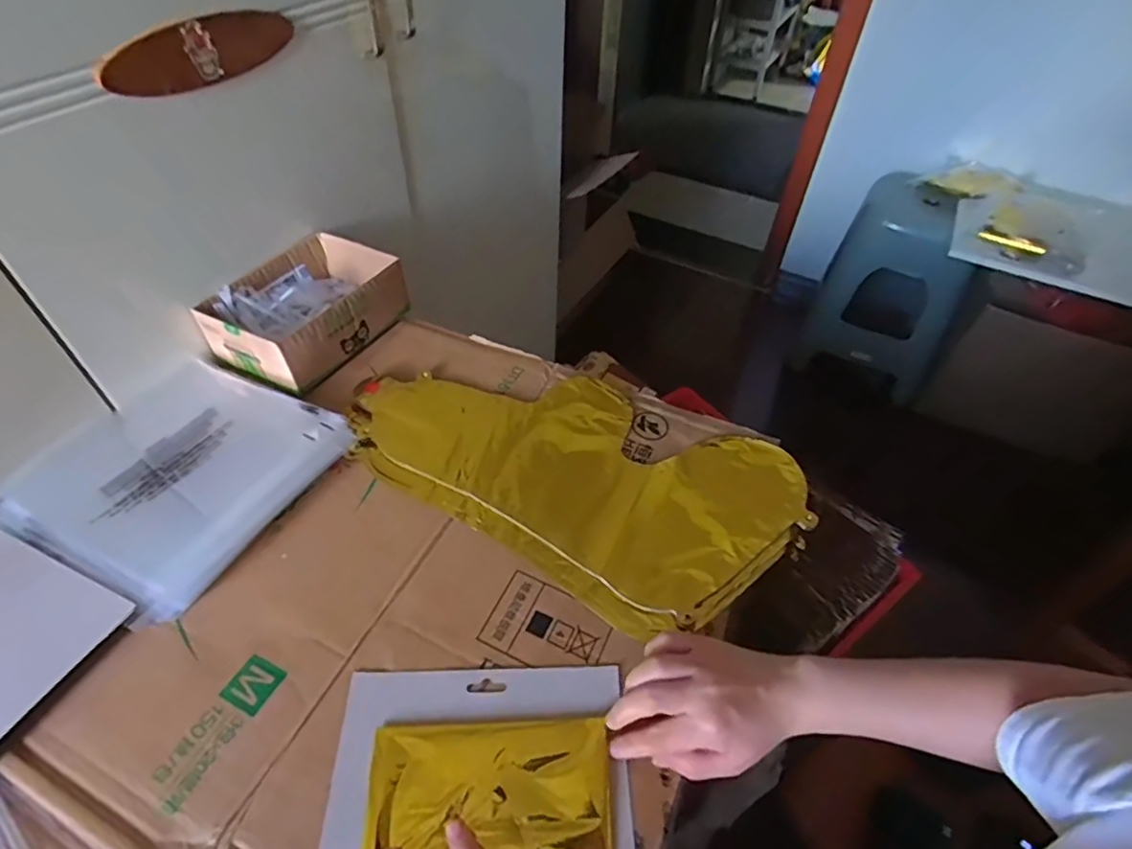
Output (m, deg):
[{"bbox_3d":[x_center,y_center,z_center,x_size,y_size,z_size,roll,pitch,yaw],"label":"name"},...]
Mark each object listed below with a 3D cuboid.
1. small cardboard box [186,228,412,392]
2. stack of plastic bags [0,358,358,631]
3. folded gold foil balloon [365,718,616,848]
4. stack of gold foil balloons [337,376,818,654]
[{"bbox_3d":[-0.283,-0.128,0.645,0.140,0.064,0.185,21,50,15],"label":"small cardboard box"},{"bbox_3d":[-0.348,0.035,0.525,0.221,0.020,0.217,25,51,18],"label":"stack of plastic bags"},{"bbox_3d":[-0.047,0.251,0.368,0.152,0.008,0.118,1,48,-3],"label":"folded gold foil balloon"},{"bbox_3d":[0.005,0.029,0.554,0.401,0.018,0.228,28,52,20],"label":"stack of gold foil balloons"}]

